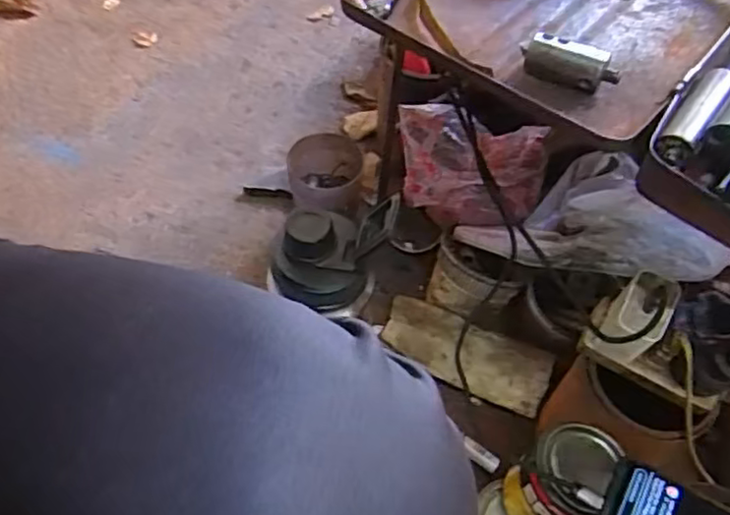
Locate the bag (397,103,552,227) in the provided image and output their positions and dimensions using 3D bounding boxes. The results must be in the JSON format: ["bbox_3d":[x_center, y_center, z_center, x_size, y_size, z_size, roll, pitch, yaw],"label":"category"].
[{"bbox_3d":[0.103,-0.087,0.653,0.147,0.085,0.085,9,57,4],"label":"bag"}]

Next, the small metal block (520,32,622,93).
[{"bbox_3d":[0.114,-0.106,0.370,0.052,0.024,0.015,23,59,13],"label":"small metal block"}]

